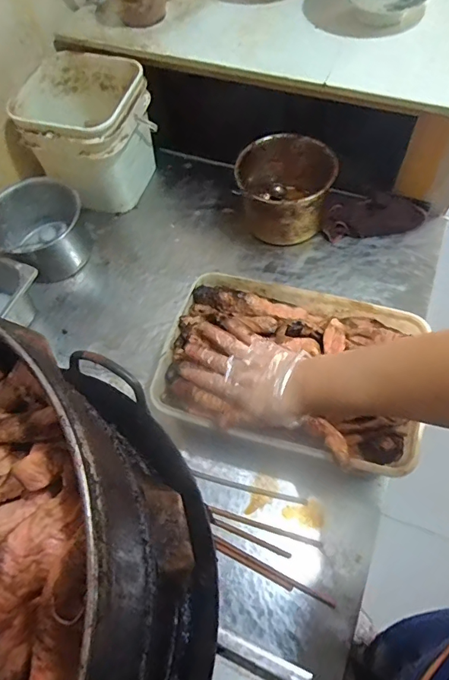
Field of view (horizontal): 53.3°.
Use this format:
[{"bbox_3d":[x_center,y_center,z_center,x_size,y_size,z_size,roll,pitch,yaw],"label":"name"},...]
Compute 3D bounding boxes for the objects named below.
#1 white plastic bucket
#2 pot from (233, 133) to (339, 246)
[{"bbox_3d":[-0.254,-0.386,0.852,0.208,0.187,0.211,24,65,16],"label":"white plastic bucket"},{"bbox_3d":[0.112,-0.276,0.834,0.171,0.118,0.159,4,61,6],"label":"pot"}]

